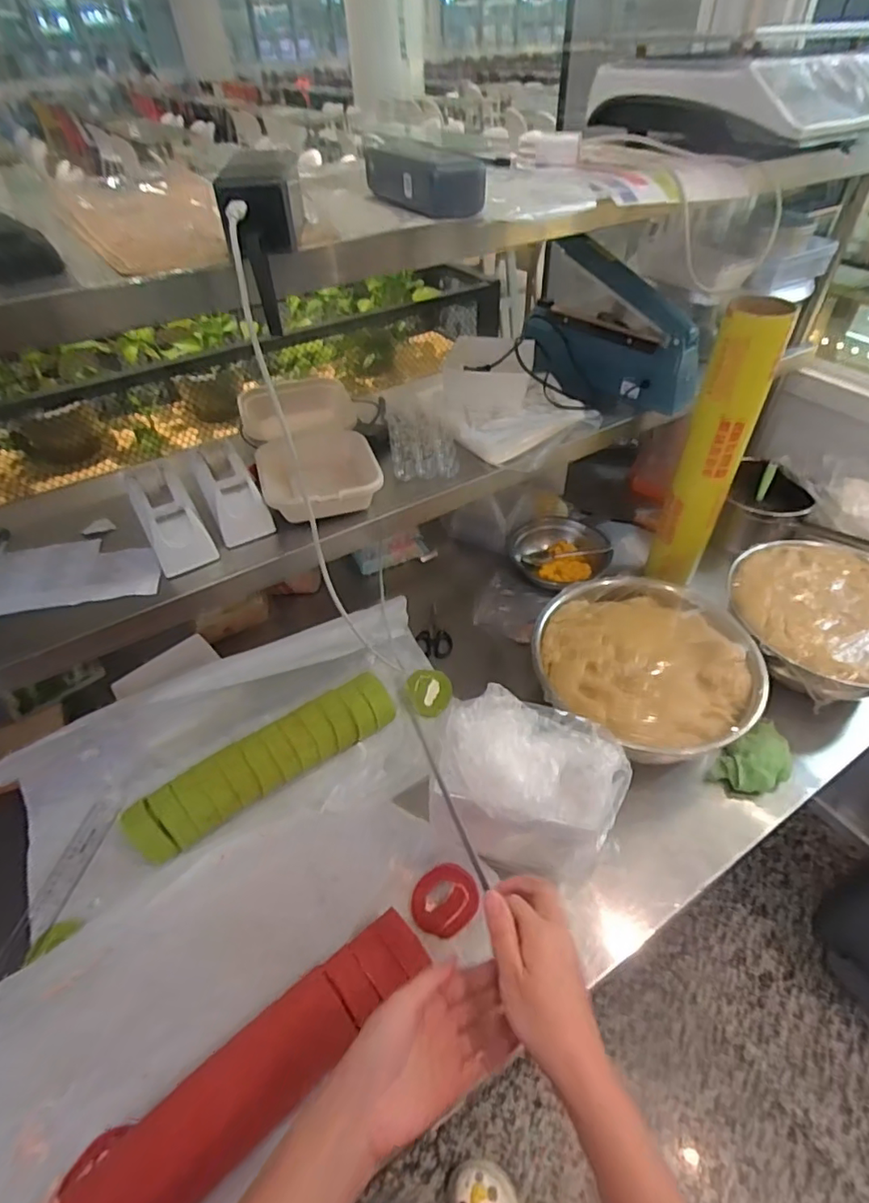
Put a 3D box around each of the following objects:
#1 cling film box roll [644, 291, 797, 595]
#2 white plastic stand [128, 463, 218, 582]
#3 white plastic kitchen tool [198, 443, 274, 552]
[{"bbox_3d":[0.413,-0.209,0.852,0.082,0.433,0.066,19,50,20],"label":"cling film box roll"},{"bbox_3d":[-0.303,-0.096,0.643,0.058,0.091,0.109,-26,50,-21],"label":"white plastic stand"},{"bbox_3d":[-0.243,-0.129,0.677,0.062,0.089,0.110,-20,48,-16],"label":"white plastic kitchen tool"}]

